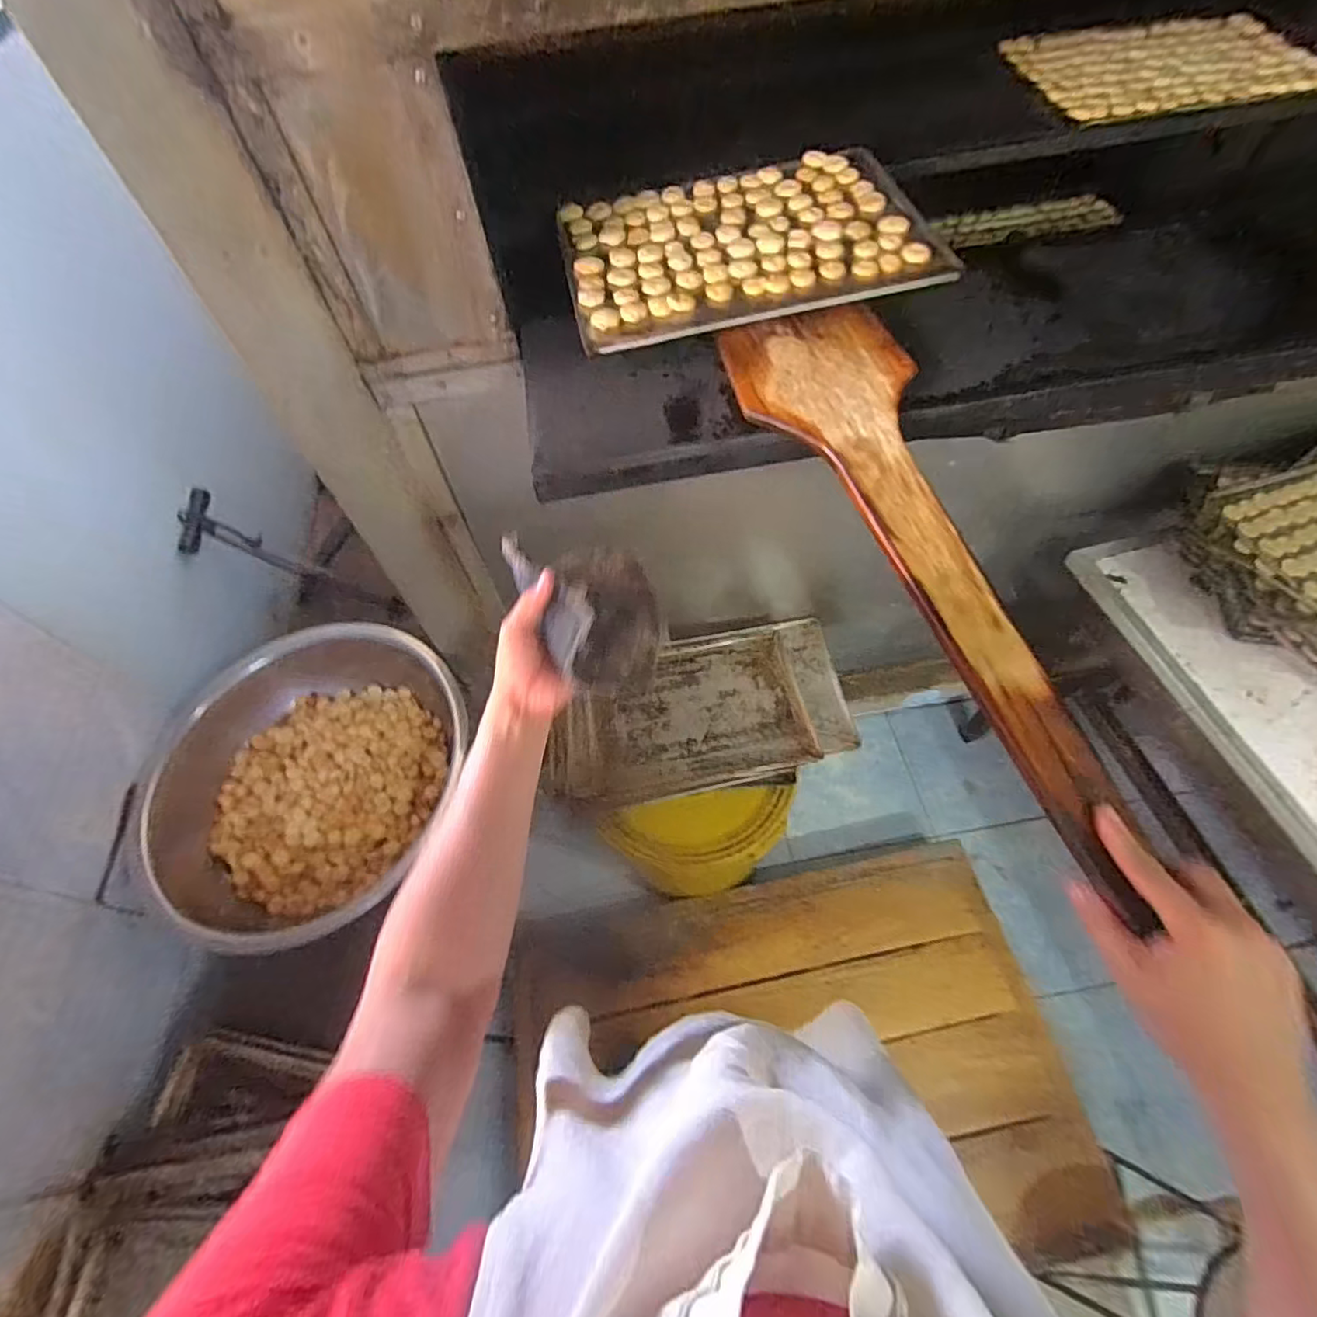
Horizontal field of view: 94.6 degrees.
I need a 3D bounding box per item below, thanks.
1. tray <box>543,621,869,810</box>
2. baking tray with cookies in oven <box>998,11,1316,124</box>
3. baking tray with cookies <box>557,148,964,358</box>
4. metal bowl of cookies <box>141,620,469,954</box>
[{"bbox_3d":[0.076,0.101,1.301,0.614,0.047,0.352,-10,58,-2],"label":"tray"},{"bbox_3d":[0.850,-0.980,0.997,0.472,0.026,0.307,-8,58,0],"label":"baking tray with cookies in oven"},{"bbox_3d":[0.107,-0.541,0.788,0.446,0.031,0.323,-12,58,-3],"label":"baking tray with cookies"},{"bbox_3d":[-0.750,0.234,1.280,0.571,0.177,0.682,16,61,14],"label":"metal bowl of cookies"}]

